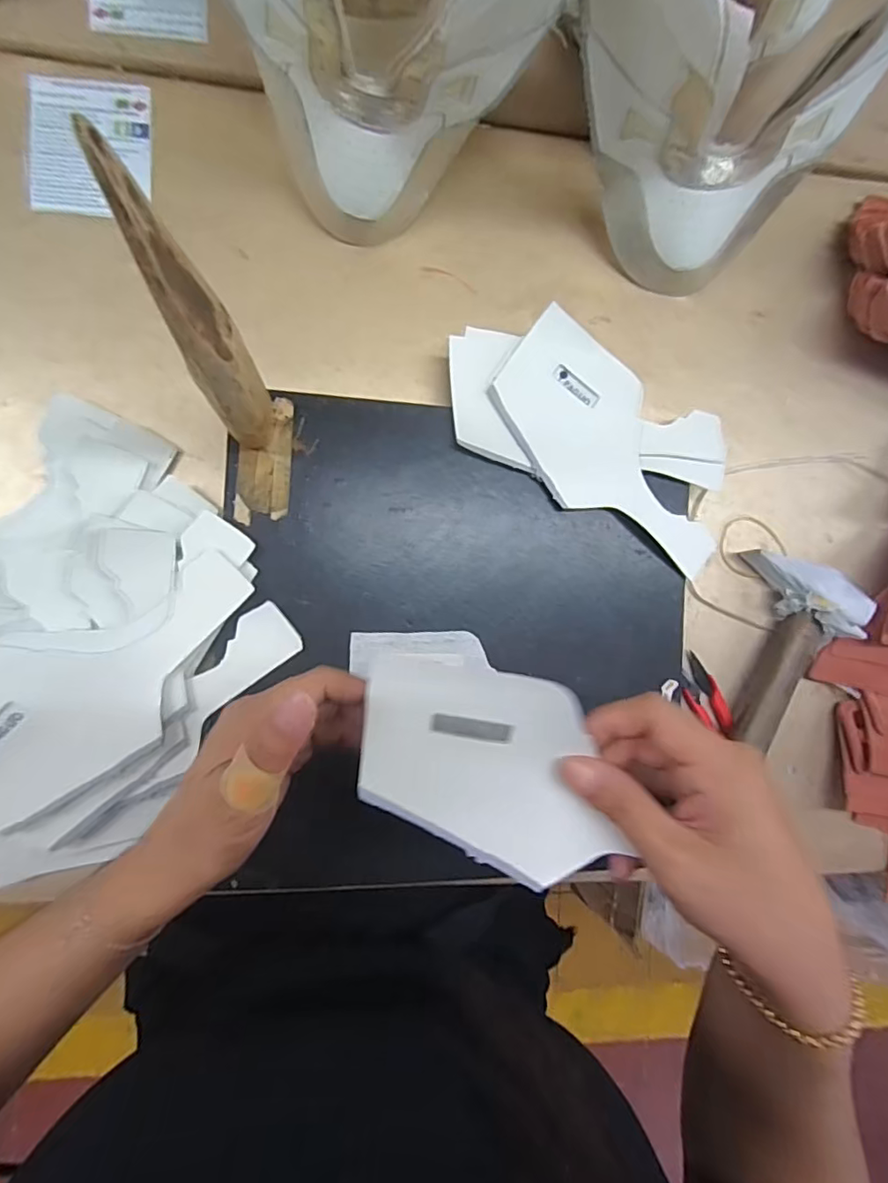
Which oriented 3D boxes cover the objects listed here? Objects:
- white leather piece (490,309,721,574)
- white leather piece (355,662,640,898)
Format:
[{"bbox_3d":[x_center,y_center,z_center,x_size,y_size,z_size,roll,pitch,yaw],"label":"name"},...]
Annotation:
[{"bbox_3d":[0.106,-0.087,0.364,0.085,0.015,0.190,-33,92,-6],"label":"white leather piece"},{"bbox_3d":[0.020,0.080,0.244,0.110,0.007,0.090,8,99,3],"label":"white leather piece"}]

